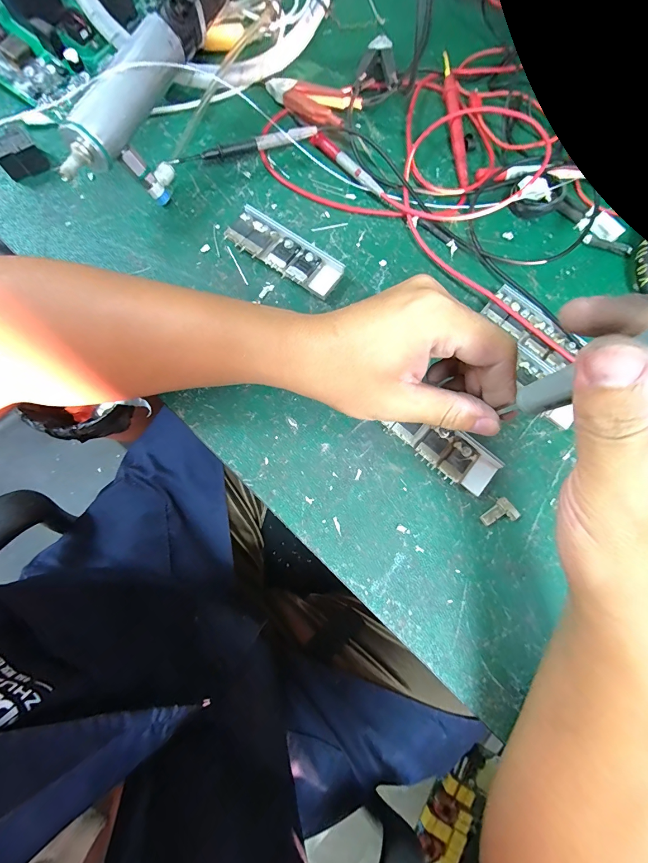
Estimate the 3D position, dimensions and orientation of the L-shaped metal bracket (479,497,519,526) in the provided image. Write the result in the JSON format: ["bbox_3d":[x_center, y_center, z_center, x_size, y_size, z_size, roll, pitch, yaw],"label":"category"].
[{"bbox_3d":[0.127,0.061,0.245,0.025,0.005,0.017,-39,81,-9],"label":"L-shaped metal bracket"}]

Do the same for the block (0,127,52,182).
[{"bbox_3d":[-0.252,-0.227,0.281,0.033,0.022,0.024,-39,81,-9],"label":"block"}]

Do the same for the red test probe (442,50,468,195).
[{"bbox_3d":[0.122,-0.288,0.319,0.014,0.010,0.152,-1,78,-2],"label":"red test probe"}]

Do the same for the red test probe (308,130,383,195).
[{"bbox_3d":[0.021,-0.235,0.302,0.011,0.014,0.084,-42,82,-9],"label":"red test probe"}]

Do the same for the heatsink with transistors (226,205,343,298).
[{"bbox_3d":[-0.031,-0.144,0.277,0.095,0.016,0.036,30,79,5],"label":"heatsink with transistors"}]

